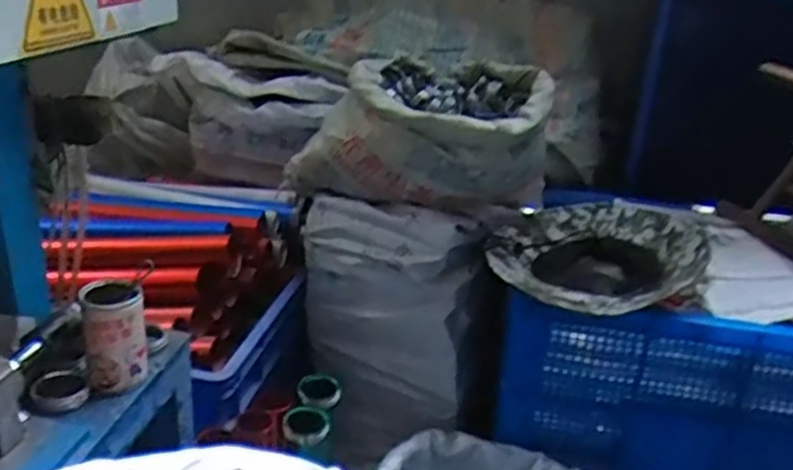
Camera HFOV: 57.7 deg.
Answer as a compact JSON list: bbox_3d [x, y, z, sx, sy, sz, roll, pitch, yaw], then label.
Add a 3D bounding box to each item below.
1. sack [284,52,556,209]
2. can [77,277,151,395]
[{"bbox_3d":[0.063,-0.181,1.271,0.403,0.206,0.286,18,26,26],"label":"sack"},{"bbox_3d":[-0.308,0.108,0.788,0.065,0.108,0.063,-4,25,-21],"label":"can"}]

